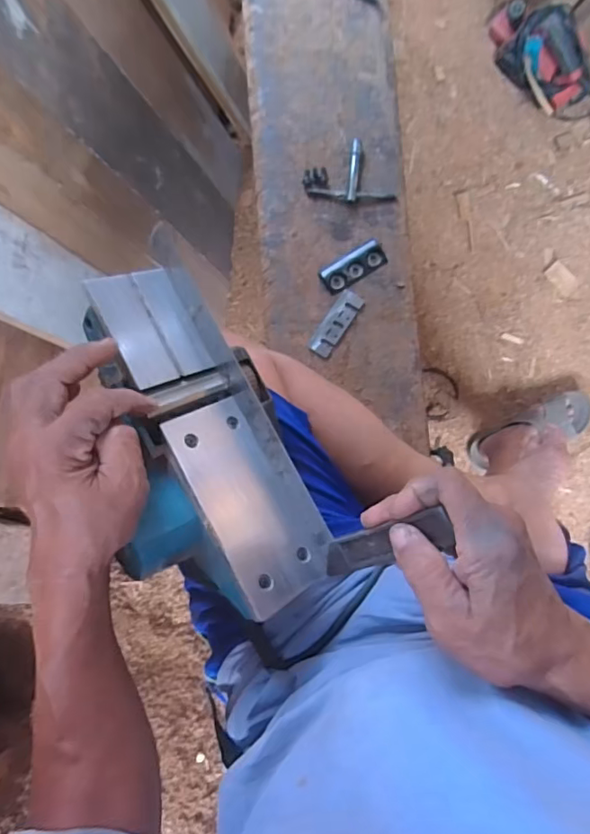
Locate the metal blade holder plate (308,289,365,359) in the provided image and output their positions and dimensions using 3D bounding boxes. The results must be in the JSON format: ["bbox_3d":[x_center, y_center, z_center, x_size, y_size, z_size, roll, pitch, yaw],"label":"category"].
[{"bbox_3d":[0.048,-0.110,0.621,0.030,0.005,0.084,34,85,0],"label":"metal blade holder plate"}]

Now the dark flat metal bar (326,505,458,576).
[{"bbox_3d":[0.059,0.087,0.359,0.006,0.118,0.027,-31,87,-44],"label":"dark flat metal bar"}]

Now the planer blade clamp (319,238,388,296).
[{"bbox_3d":[0.069,-0.175,0.612,0.081,0.009,0.033,-31,88,-4],"label":"planer blade clamp"}]

